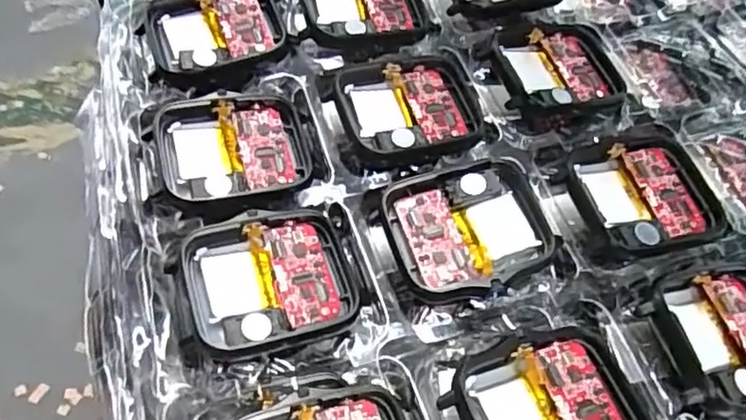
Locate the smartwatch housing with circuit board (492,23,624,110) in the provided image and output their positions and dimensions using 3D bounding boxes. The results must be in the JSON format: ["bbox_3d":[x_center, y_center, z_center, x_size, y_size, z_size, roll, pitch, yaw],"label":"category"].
[{"bbox_3d":[0.065,-0.049,0.217,0.048,0.010,0.037,-12,58,-12],"label":"smartwatch housing with circuit board"}]

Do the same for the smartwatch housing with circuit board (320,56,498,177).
[{"bbox_3d":[0.011,-0.030,0.201,0.048,0.014,0.039,-13,59,-13],"label":"smartwatch housing with circuit board"}]

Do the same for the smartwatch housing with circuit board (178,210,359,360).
[{"bbox_3d":[-0.027,0.019,0.166,0.045,0.009,0.038,-13,59,-13],"label":"smartwatch housing with circuit board"}]

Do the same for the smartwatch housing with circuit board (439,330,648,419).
[{"bbox_3d":[0.042,0.049,0.148,0.046,0.005,0.037,-18,60,-16],"label":"smartwatch housing with circuit board"}]

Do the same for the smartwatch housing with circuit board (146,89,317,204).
[{"bbox_3d":[-0.042,-0.018,0.187,0.044,0.009,0.038,-13,59,-13],"label":"smartwatch housing with circuit board"}]

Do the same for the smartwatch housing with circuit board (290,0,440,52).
[{"bbox_3d":[-0.003,-0.073,0.223,0.048,0.009,0.041,-5,57,-8],"label":"smartwatch housing with circuit board"}]

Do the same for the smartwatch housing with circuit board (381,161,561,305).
[{"bbox_3d":[0.027,0.005,0.174,0.045,0.008,0.039,-10,58,-11],"label":"smartwatch housing with circuit board"}]

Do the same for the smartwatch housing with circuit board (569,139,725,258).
[{"bbox_3d":[0.083,-0.004,0.187,0.044,0.005,0.037,-13,59,-13],"label":"smartwatch housing with circuit board"}]

